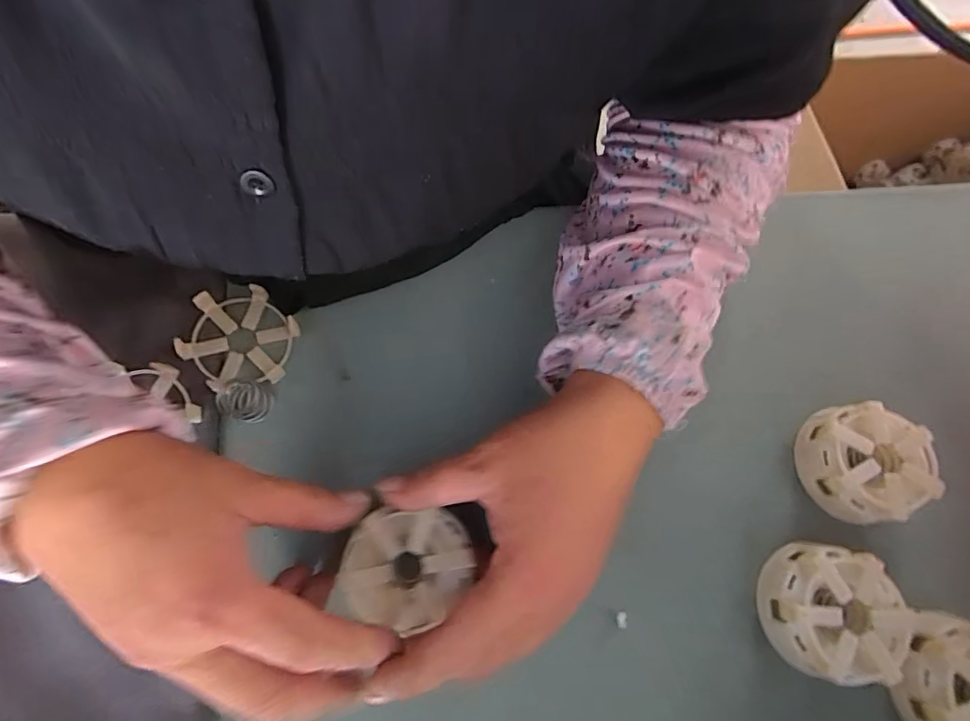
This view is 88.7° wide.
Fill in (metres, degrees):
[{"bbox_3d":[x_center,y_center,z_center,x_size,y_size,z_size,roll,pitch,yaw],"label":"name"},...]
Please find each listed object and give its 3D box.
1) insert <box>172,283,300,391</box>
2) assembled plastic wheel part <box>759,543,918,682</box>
[{"bbox_3d":[-0.146,-0.013,0.293,0.064,0.018,0.057,-15,74,-8],"label":"insert"},{"bbox_3d":[0.187,0.133,0.266,0.063,0.028,0.064,0,73,-4],"label":"assembled plastic wheel part"}]

